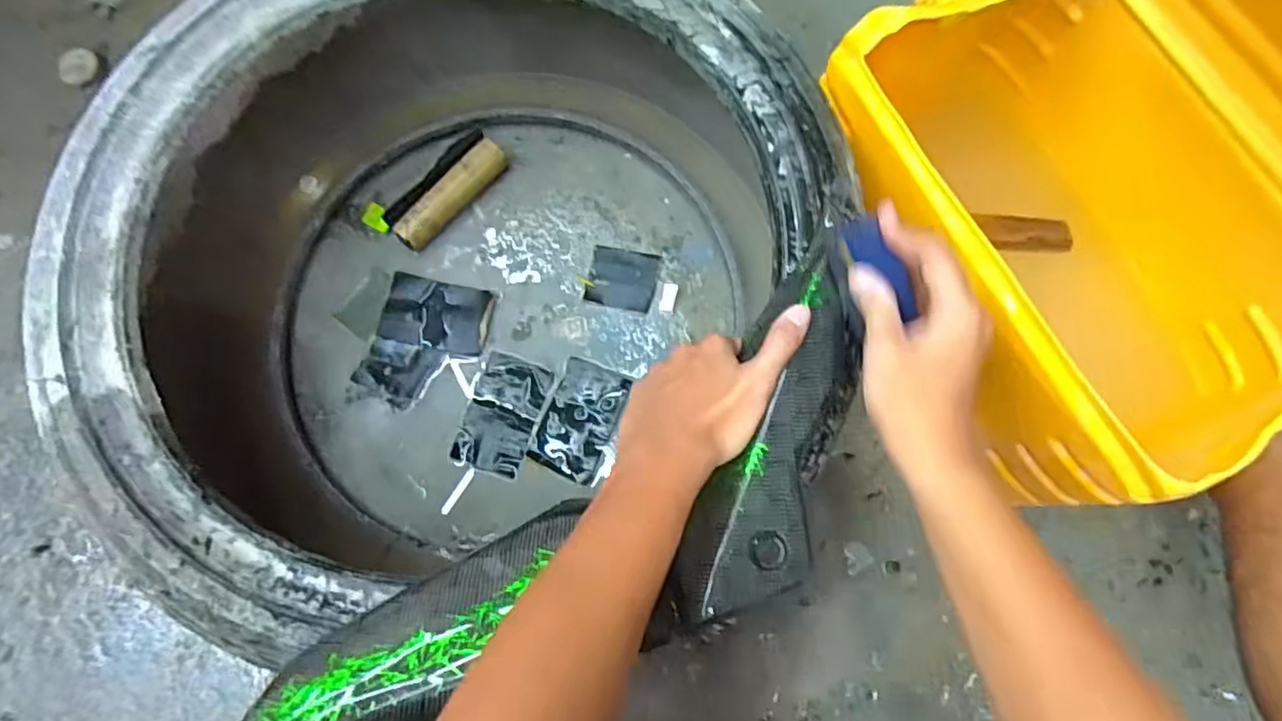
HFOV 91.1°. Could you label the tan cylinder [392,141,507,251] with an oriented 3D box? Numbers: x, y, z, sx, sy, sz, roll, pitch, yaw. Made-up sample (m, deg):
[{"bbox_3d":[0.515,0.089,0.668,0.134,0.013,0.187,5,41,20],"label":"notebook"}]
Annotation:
[{"bbox_3d":[-0.202,-0.177,0.671,0.029,0.036,0.142,40,81,9],"label":"tan cylinder"}]

